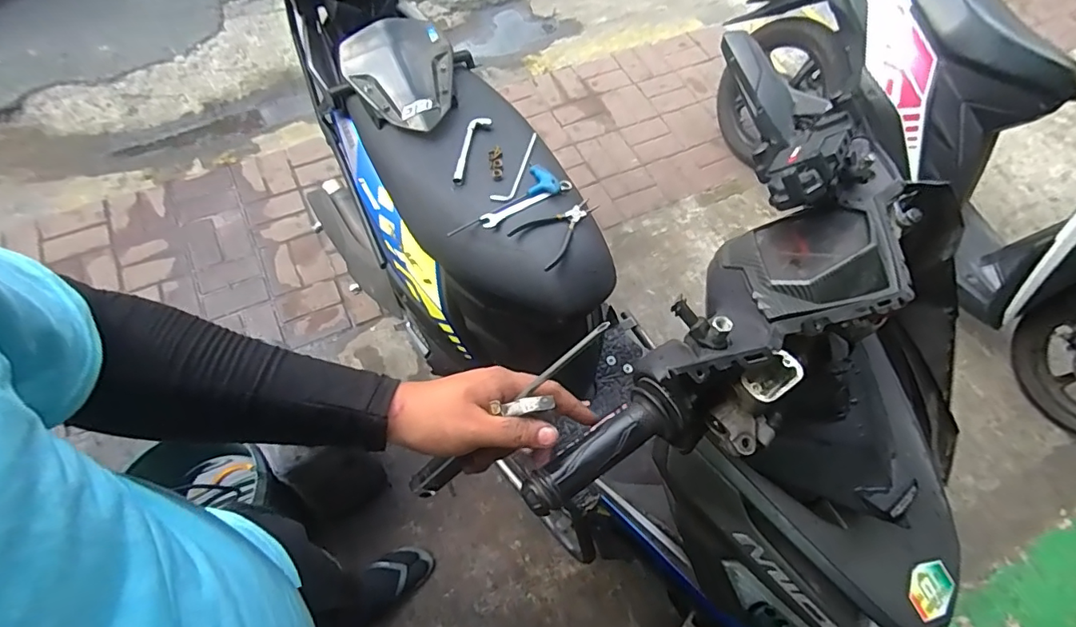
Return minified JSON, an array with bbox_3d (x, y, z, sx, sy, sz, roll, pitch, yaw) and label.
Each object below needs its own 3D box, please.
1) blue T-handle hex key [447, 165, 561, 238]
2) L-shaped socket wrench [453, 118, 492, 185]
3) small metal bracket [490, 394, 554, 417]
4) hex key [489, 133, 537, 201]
[{"bbox_3d":[-0.061,-0.195,0.867,0.204,0.018,0.071,-27,64,-17],"label":"blue T-handle hex key"},{"bbox_3d":[-0.121,-0.296,0.917,0.031,0.013,0.159,13,60,5],"label":"L-shaped socket wrench"},{"bbox_3d":[-0.011,0.068,0.380,0.043,0.005,0.011,-7,59,11],"label":"small metal bracket"},{"bbox_3d":[-0.031,-0.255,0.910,0.031,0.009,0.178,22,61,10],"label":"hex key"}]

